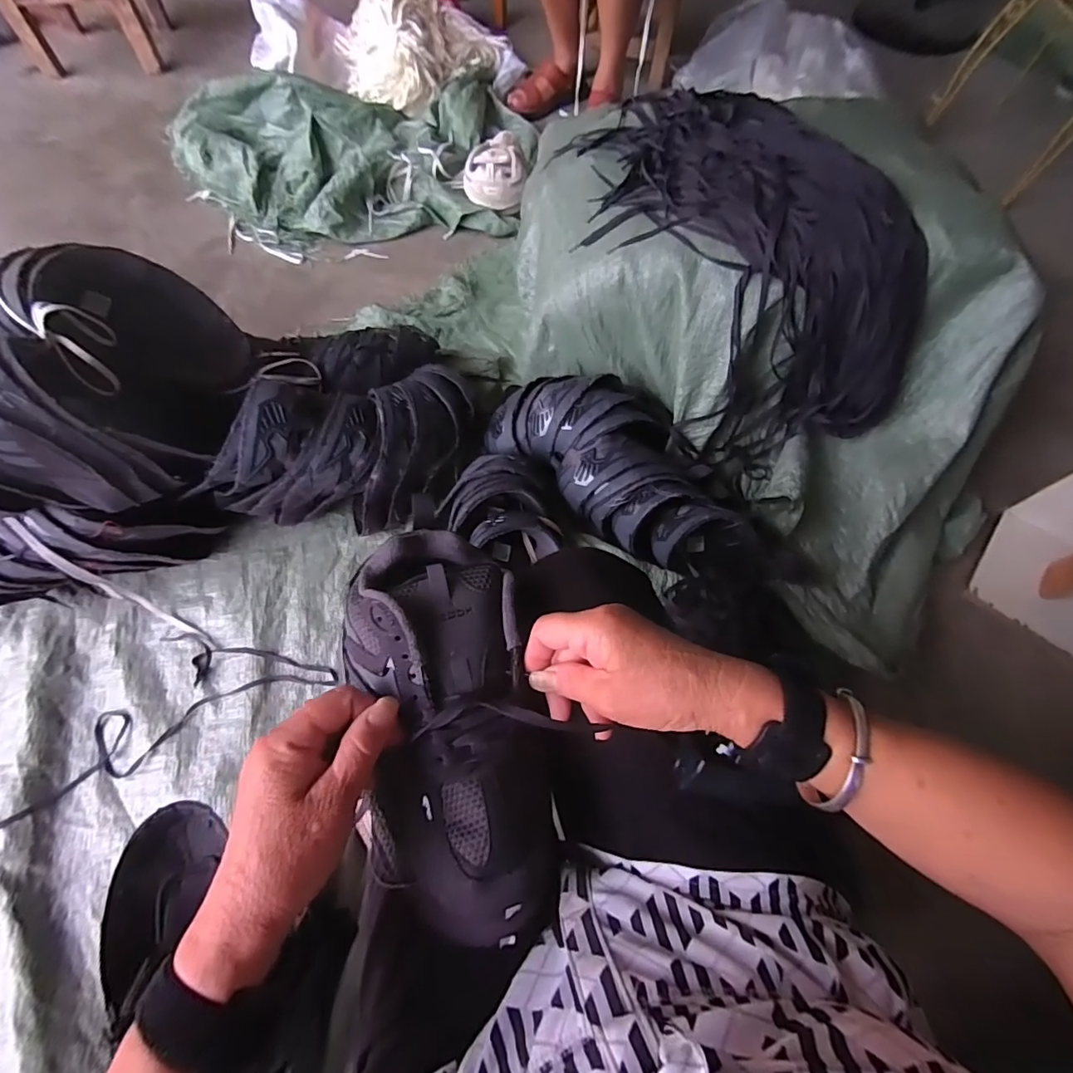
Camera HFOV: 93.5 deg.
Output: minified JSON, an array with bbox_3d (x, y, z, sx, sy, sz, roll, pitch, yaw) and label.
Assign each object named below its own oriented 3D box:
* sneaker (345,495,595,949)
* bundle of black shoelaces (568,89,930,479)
[{"bbox_3d":[-0.056,0.116,0.327,0.117,0.071,0.269,-14,79,-3],"label":"sneaker"},{"bbox_3d":[0.312,-0.411,0.828,0.309,0.333,0.605,-34,71,-16],"label":"bundle of black shoelaces"}]

